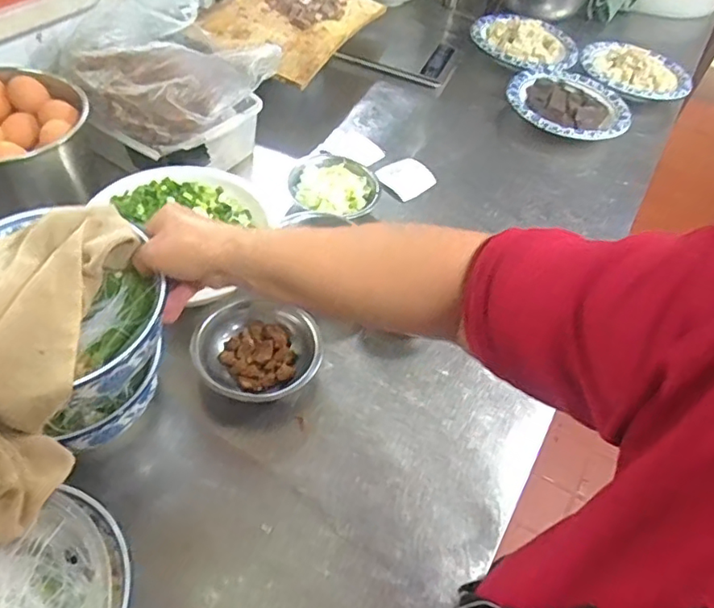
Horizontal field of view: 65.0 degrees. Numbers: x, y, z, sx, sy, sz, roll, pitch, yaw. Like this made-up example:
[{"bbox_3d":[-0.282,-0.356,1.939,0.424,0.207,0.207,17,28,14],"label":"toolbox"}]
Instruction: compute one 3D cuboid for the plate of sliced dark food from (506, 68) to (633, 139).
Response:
[{"bbox_3d":[0.395,-0.371,1.019,0.215,0.027,0.219,2,52,-2],"label":"plate of sliced dark food"}]

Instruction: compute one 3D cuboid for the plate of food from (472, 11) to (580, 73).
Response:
[{"bbox_3d":[0.342,-0.540,1.147,0.213,0.039,0.175,20,53,11],"label":"plate of food"}]

